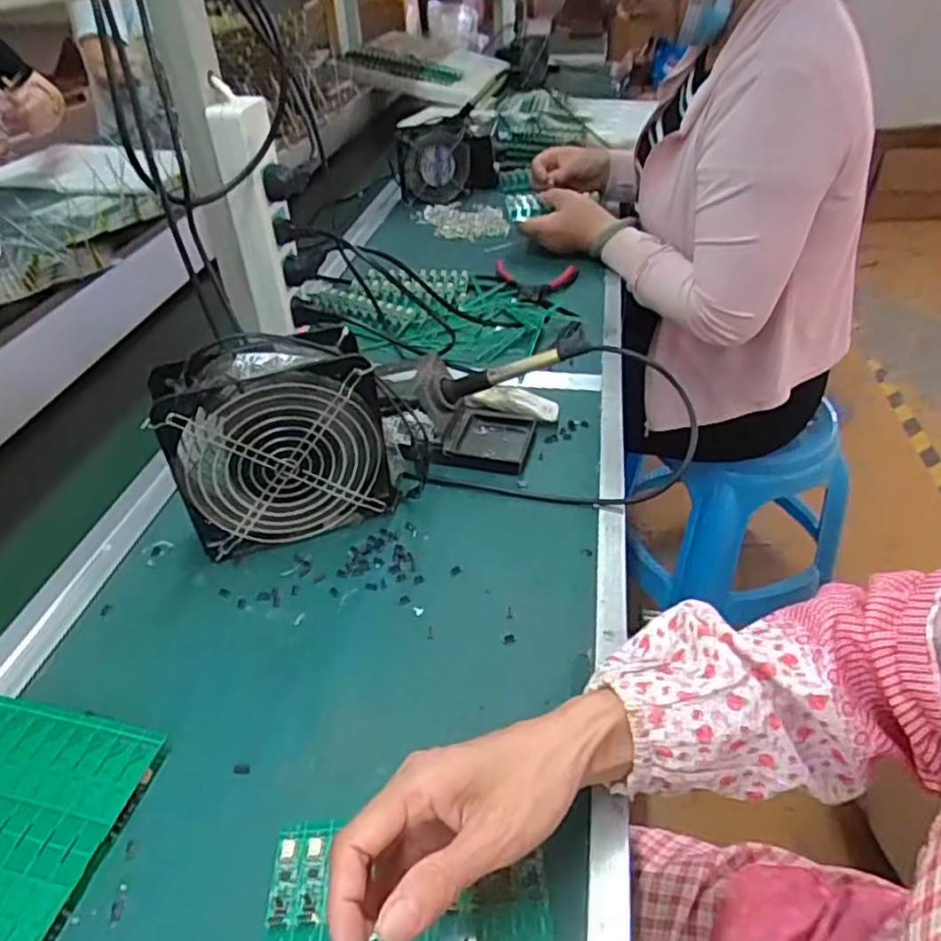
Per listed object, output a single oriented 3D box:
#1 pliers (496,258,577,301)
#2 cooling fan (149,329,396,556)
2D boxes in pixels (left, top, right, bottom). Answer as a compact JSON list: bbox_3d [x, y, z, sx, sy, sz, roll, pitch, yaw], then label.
[{"bbox_3d":[0.089,-0.249,0.893,0.106,0.017,0.092,2,40,3],"label":"pliers"},{"bbox_3d":[-0.140,-0.021,0.516,0.159,0.152,0.060,-16,40,-16],"label":"cooling fan"}]

